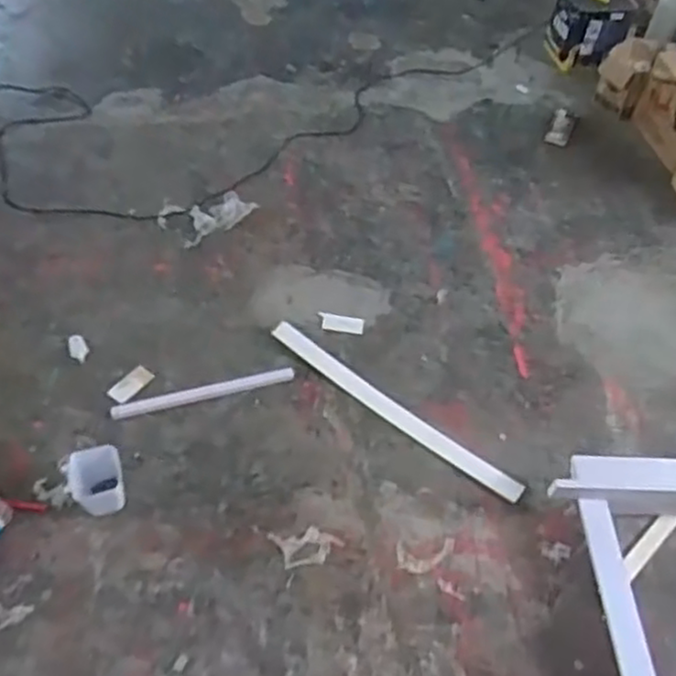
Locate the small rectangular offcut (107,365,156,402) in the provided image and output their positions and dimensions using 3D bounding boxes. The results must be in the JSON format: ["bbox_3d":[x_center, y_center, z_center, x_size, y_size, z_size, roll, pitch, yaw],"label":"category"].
[{"bbox_3d":[-0.557,0.125,1.906,0.061,0.013,0.119,37,65,16],"label":"small rectangular offcut"}]

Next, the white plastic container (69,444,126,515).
[{"bbox_3d":[-0.563,0.338,1.669,0.106,0.131,0.139,-8,53,-12],"label":"white plastic container"}]

